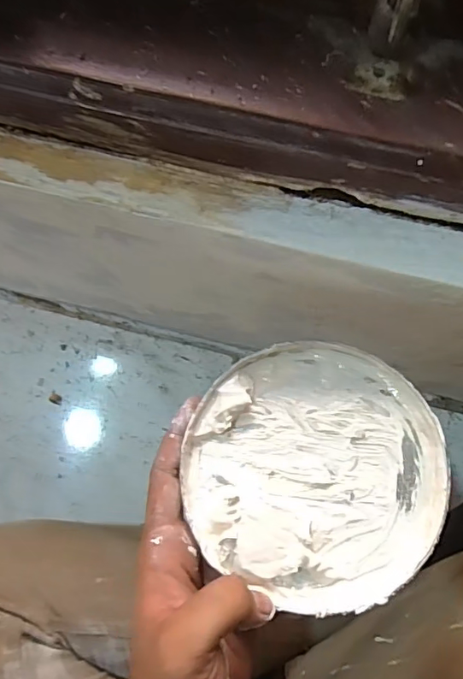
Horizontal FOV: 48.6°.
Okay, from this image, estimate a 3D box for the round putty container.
[{"bbox_3d":[0.048,0.079,0.314,0.149,0.032,0.149,-3,67,7],"label":"round putty container"}]

